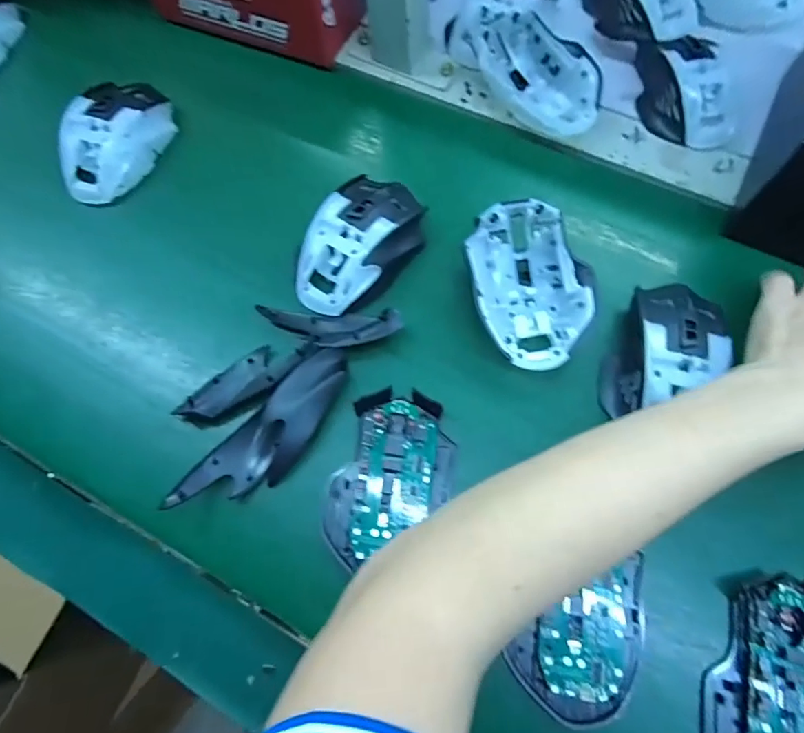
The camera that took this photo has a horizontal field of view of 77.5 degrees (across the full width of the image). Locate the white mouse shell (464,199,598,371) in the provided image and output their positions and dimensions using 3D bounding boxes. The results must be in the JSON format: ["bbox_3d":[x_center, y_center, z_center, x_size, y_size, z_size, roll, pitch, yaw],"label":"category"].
[{"bbox_3d":[0.085,-0.053,0.342,0.075,0.046,0.114,-17,72,-3],"label":"white mouse shell"}]

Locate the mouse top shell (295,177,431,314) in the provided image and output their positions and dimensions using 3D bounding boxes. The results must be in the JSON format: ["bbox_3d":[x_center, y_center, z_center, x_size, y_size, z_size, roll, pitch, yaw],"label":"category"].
[{"bbox_3d":[-0.030,-0.092,0.358,0.063,0.029,0.113,28,75,11],"label":"mouse top shell"}]

